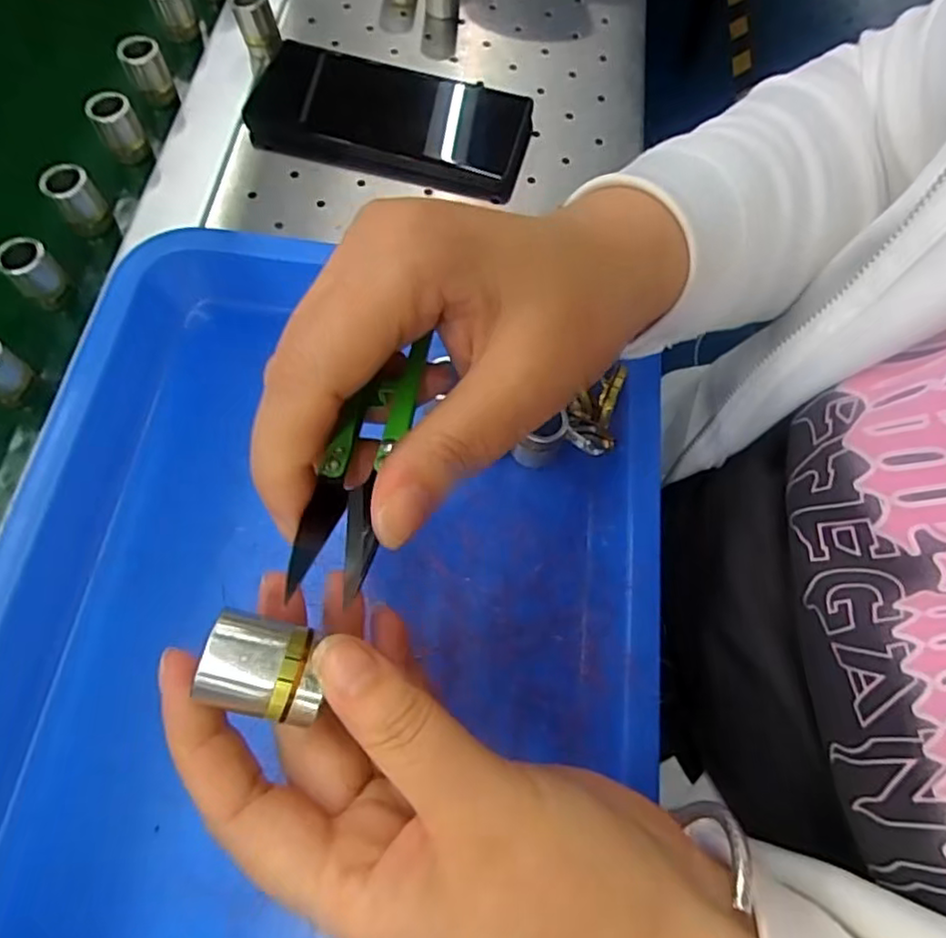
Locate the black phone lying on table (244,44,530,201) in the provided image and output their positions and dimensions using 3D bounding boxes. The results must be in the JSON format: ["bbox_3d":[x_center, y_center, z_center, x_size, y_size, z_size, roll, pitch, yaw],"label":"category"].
[{"bbox_3d":[-0.057,-0.220,0.389,0.182,0.014,0.081,15,67,4],"label":"black phone lying on table"}]

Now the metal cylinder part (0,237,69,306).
[{"bbox_3d":[-0.225,-0.101,0.324,0.019,0.028,0.023,39,71,13],"label":"metal cylinder part"}]

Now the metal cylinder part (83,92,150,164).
[{"bbox_3d":[-0.206,-0.199,0.369,0.024,0.030,0.021,-30,71,-14],"label":"metal cylinder part"}]

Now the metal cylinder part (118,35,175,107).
[{"bbox_3d":[-0.199,-0.243,0.388,0.024,0.032,0.021,-25,70,-12],"label":"metal cylinder part"}]

